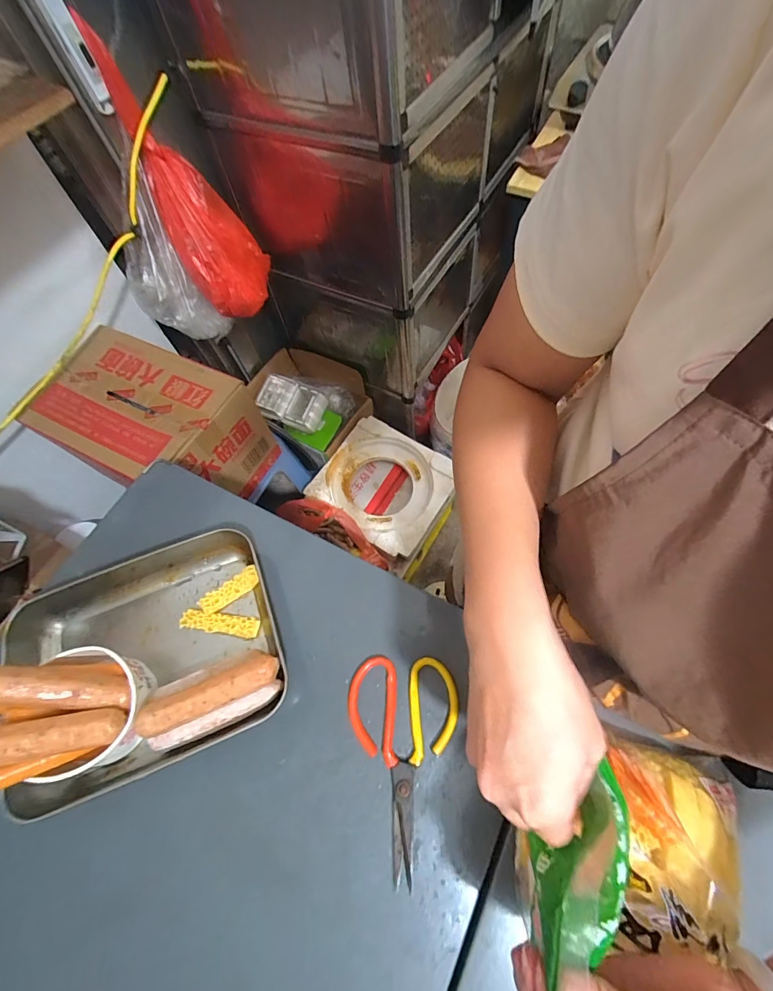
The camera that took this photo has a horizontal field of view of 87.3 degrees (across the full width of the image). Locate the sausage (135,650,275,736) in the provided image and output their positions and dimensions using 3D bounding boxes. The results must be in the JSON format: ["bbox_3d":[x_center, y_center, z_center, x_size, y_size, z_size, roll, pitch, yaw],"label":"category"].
[{"bbox_3d":[-0.160,0.177,0.368,0.124,0.026,0.032,-23,66,-8],"label":"sausage"}]

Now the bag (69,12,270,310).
[{"bbox_3d":[-0.340,-0.510,0.699,0.075,0.411,0.174,27,69,39],"label":"bag"}]

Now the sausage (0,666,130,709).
[{"bbox_3d":[-0.284,0.165,0.347,0.112,0.023,0.031,17,66,-27],"label":"sausage"}]

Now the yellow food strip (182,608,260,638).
[{"bbox_3d":[-0.176,0.136,0.432,0.080,0.013,0.020,6,66,6],"label":"yellow food strip"}]

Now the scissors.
[{"bbox_3d":[0.020,0.240,0.373,0.102,0.011,0.170,-6,65,0],"label":"scissors"}]

